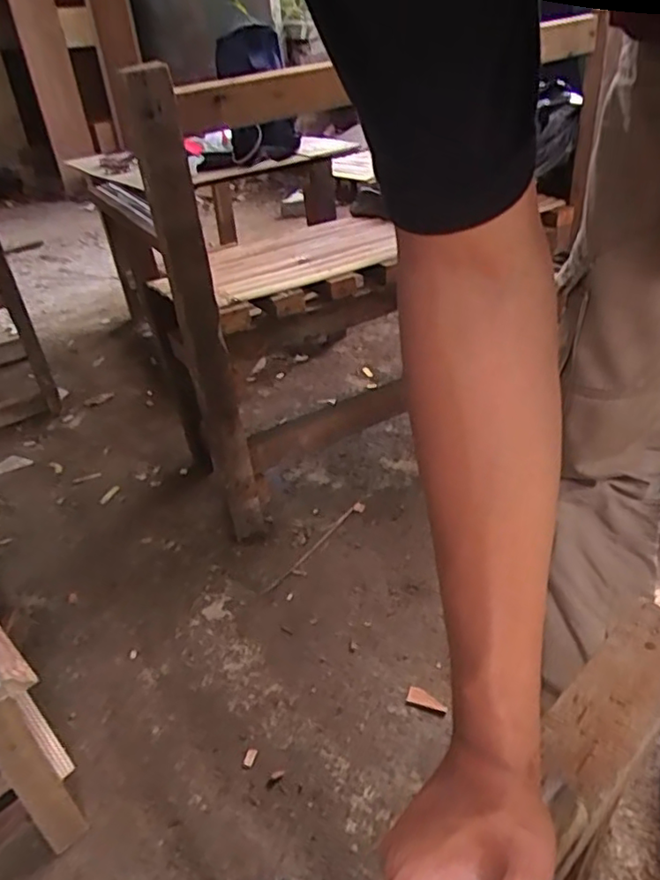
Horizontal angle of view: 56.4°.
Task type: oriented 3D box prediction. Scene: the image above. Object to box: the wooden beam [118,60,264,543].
[{"bbox_3d":[-0.198,-0.134,0.999,0.075,0.791,0.067,-16,35,-14],"label":"wooden beam"}]

